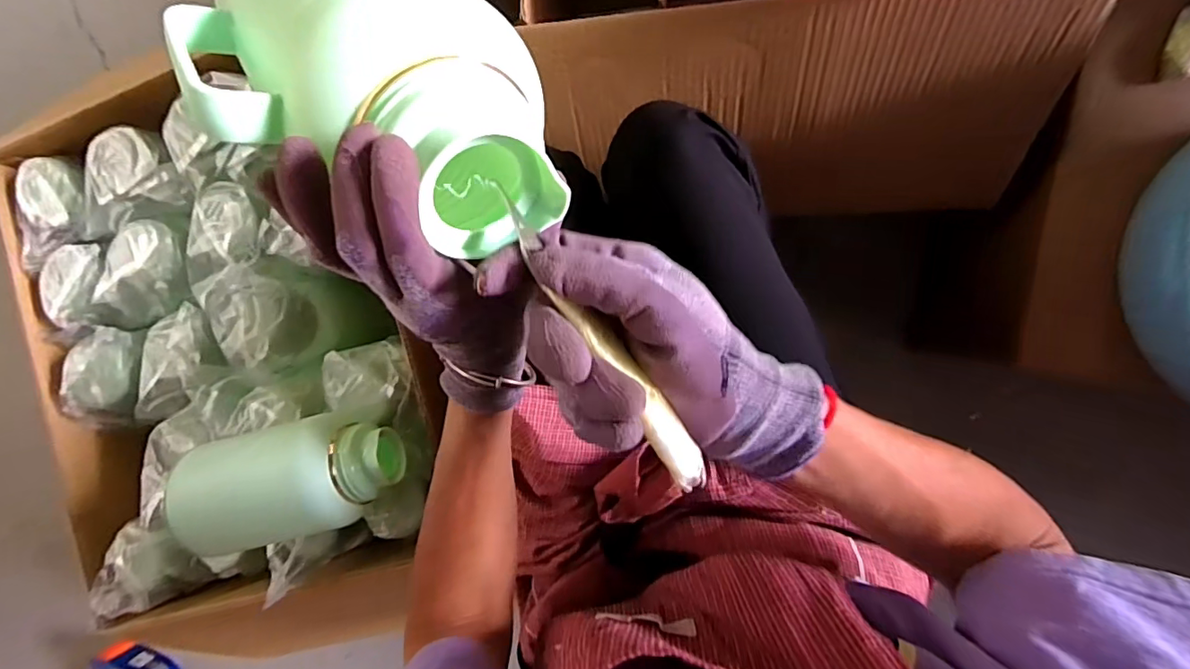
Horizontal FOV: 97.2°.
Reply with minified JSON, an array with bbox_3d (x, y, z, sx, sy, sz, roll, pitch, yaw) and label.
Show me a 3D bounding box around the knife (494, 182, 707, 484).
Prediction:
[{"bbox_3d":[-0.001,-0.001,0.225,0.013,0.014,0.154,-36,86,9],"label":"knife"}]

